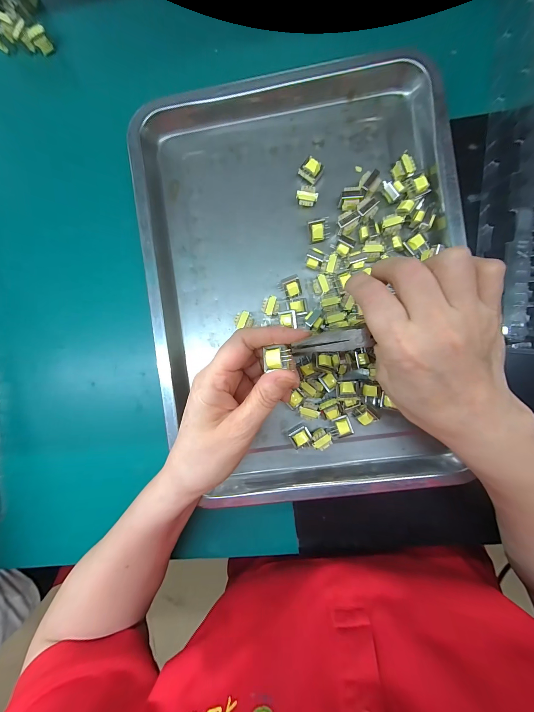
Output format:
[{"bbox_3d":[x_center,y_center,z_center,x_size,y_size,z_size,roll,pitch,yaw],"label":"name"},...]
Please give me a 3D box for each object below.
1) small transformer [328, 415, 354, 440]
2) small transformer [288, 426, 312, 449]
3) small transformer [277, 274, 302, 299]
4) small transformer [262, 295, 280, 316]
[{"bbox_3d":[0.070,0.067,0.258,0.020,0.019,0.019,-19,89,4],"label":"small transformer"},{"bbox_3d":[0.032,0.078,0.258,0.019,0.015,0.017,-28,88,4],"label":"small transformer"},{"bbox_3d":[0.022,-0.065,0.259,0.020,0.018,0.019,-19,89,4],"label":"small transformer"},{"bbox_3d":[0.004,-0.048,0.261,0.015,0.015,0.018,9,91,4],"label":"small transformer"}]

